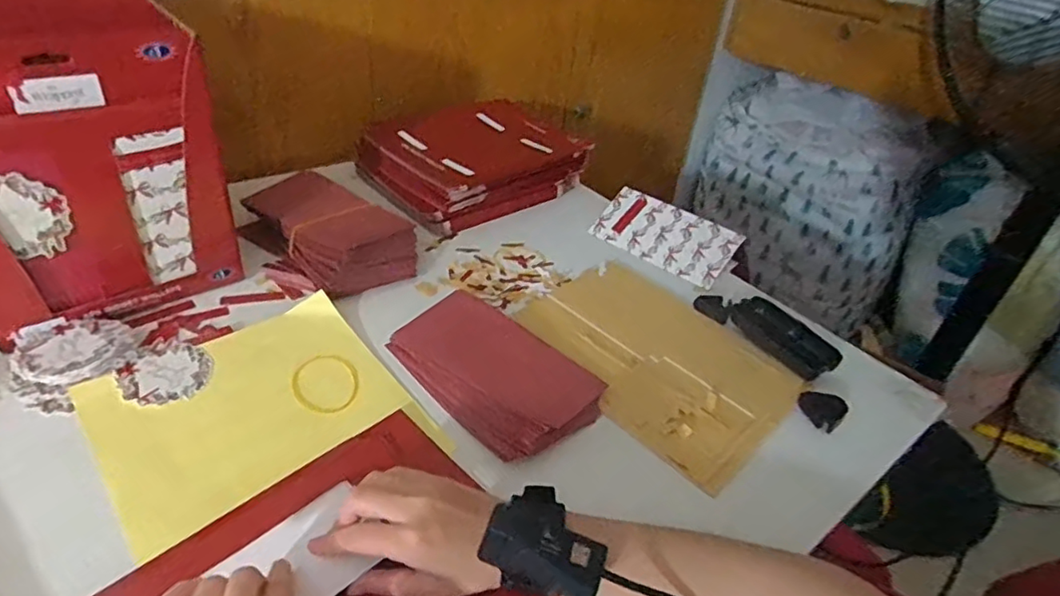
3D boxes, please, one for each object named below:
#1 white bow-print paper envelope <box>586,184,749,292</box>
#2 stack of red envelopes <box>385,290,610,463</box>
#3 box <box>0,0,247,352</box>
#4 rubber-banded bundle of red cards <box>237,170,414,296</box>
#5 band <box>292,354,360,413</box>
[{"bbox_3d":[0.169,-0.080,0.754,0.174,0.009,0.082,31,76,29],"label":"white bow-print paper envelope"},{"bbox_3d":[-0.028,0.061,0.540,0.124,0.023,0.197,-26,47,-37],"label":"stack of red envelopes"},{"bbox_3d":[-0.397,-0.132,0.516,0.195,0.266,0.156,-23,45,-34],"label":"box"},{"bbox_3d":[-0.222,-0.080,0.668,0.112,0.058,0.200,-26,47,-37],"label":"rubber-banded bundle of red cards"},{"bbox_3d":[-0.175,0.073,0.516,0.054,0.006,0.066,-21,44,-33],"label":"band"}]

